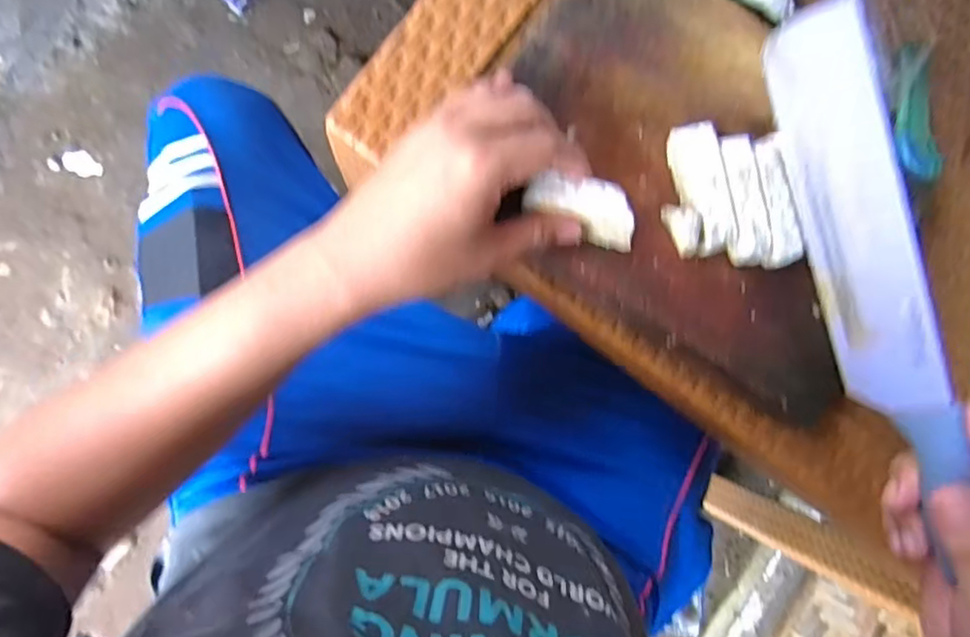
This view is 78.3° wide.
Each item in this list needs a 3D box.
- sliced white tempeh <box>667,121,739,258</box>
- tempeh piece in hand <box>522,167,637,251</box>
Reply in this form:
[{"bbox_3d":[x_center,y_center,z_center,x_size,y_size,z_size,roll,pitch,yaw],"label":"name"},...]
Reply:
[{"bbox_3d":[0.139,-0.082,0.381,0.024,0.024,0.082,-15,89,-9],"label":"sliced white tempeh"},{"bbox_3d":[0.064,-0.066,0.358,0.072,0.029,0.029,25,83,-21],"label":"tempeh piece in hand"}]

